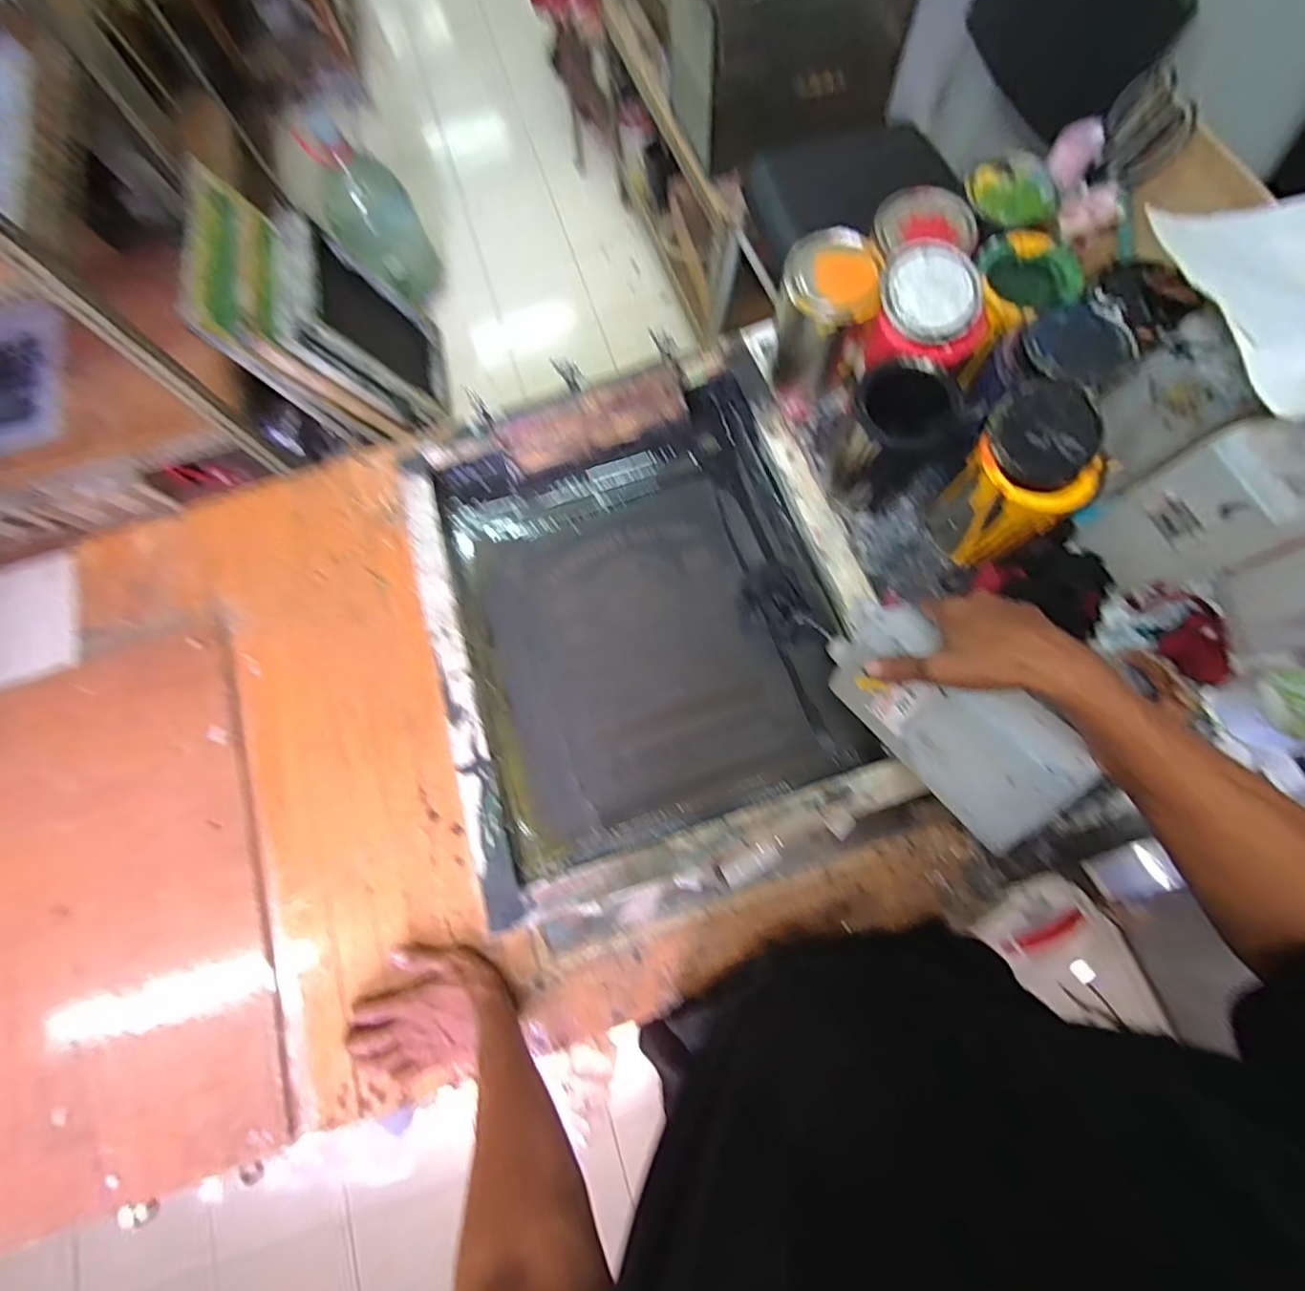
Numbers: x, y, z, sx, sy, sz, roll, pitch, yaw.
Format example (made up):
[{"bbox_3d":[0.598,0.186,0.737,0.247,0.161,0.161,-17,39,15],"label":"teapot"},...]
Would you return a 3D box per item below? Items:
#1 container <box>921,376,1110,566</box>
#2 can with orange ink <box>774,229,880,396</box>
[{"bbox_3d":[0.386,-0.175,0.609,0.124,0.173,0.128,28,79,10],"label":"container"},{"bbox_3d":[0.200,-0.387,0.668,0.097,0.153,0.106,-1,75,3],"label":"can with orange ink"}]

